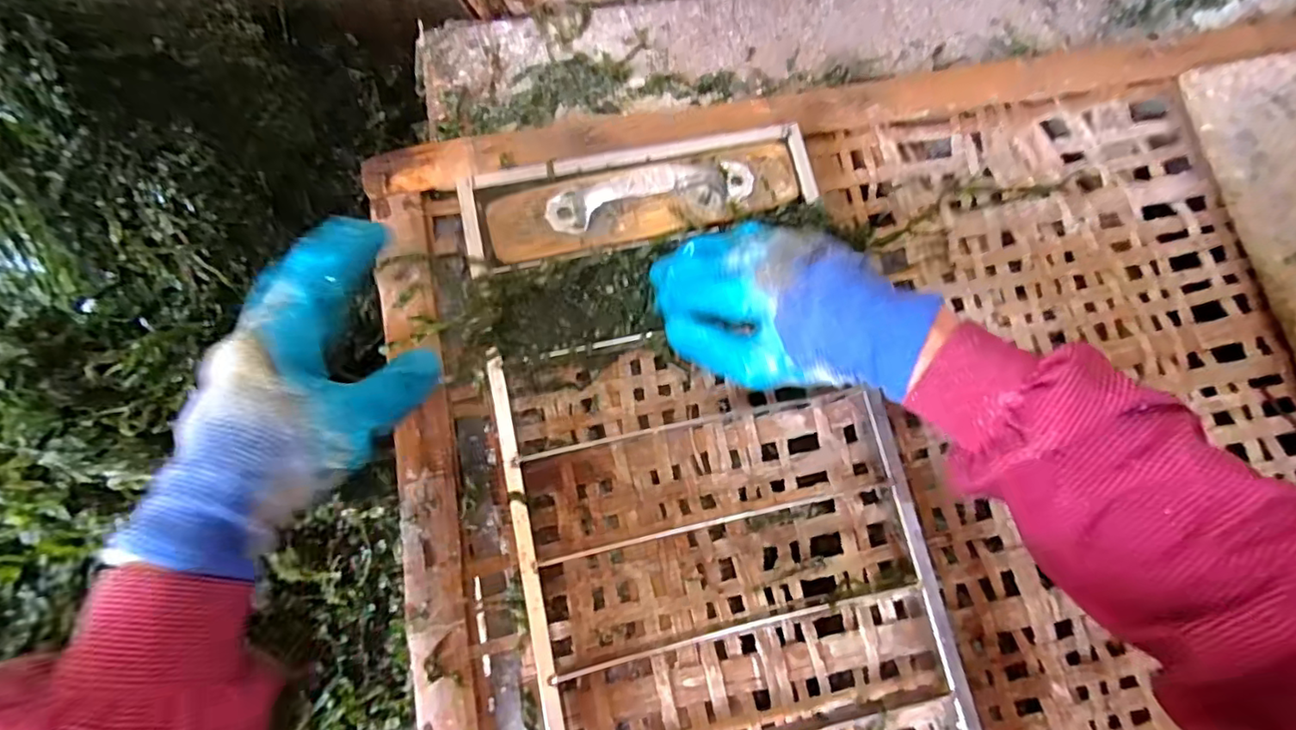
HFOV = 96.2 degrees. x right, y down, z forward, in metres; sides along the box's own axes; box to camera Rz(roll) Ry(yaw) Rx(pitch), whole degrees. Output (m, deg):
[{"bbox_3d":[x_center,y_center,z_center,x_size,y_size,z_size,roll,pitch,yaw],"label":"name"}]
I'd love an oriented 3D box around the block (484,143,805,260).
[{"bbox_3d":[0.000,-0.115,0.393,0.214,0.030,0.049,-14,65,-6],"label":"block"}]

